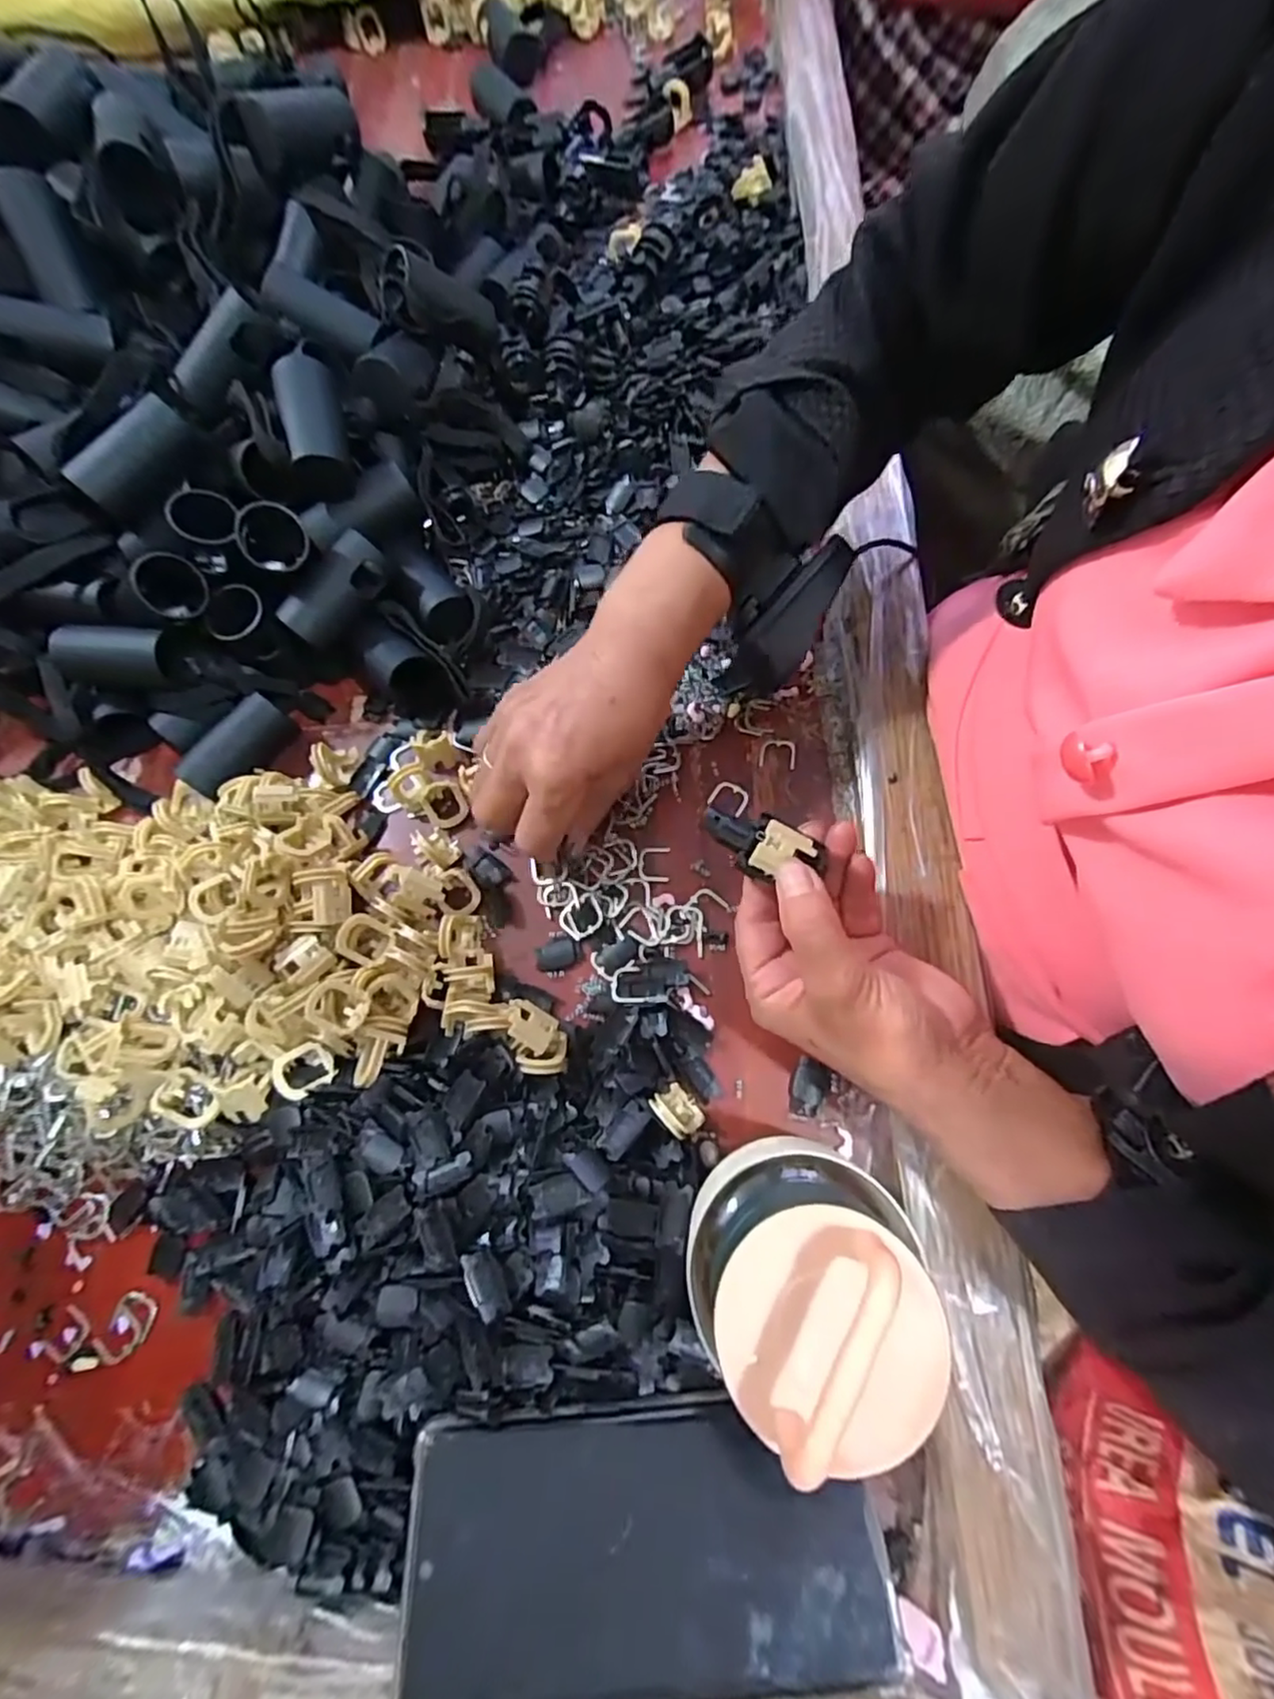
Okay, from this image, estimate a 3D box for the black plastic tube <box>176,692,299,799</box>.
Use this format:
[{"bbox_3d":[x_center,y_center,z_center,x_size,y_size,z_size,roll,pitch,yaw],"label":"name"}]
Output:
[{"bbox_3d":[-0.215,-0.055,0.340,0.023,0.022,0.059,38,80,14],"label":"black plastic tube"}]

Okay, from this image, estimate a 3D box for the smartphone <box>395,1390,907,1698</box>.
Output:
[{"bbox_3d":[0.002,0.241,0.222,0.160,0.006,0.075,-2,48,-4],"label":"smartphone"}]

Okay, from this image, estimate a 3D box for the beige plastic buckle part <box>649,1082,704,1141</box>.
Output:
[{"bbox_3d":[0.018,0.114,0.275,0.015,0.019,0.023,-40,75,-8],"label":"beige plastic buckle part"}]

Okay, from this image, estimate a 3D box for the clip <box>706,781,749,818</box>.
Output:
[{"bbox_3d":[0.049,-0.027,0.331,0.019,0.004,0.016,33,76,11],"label":"clip"}]

